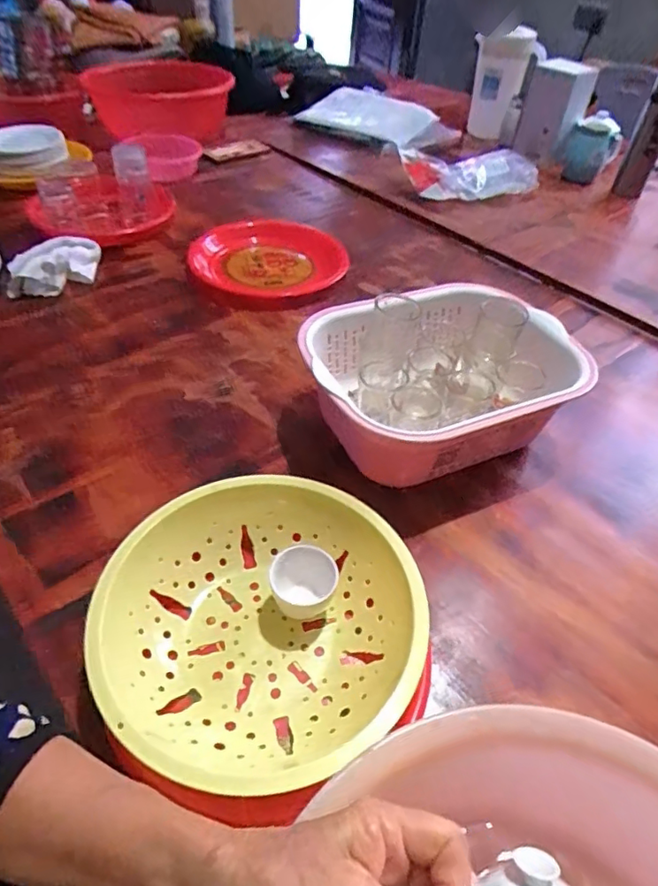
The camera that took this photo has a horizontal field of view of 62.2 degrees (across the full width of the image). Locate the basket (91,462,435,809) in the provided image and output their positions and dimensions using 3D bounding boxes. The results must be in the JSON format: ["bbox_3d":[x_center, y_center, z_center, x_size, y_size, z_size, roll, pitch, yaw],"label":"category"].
[{"bbox_3d":[-0.055,0.146,0.450,0.244,0.068,0.252,1,45,-1],"label":"basket"}]

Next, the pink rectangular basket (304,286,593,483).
[{"bbox_3d":[0.126,-0.074,0.632,0.301,0.126,0.238,-15,48,-19],"label":"pink rectangular basket"}]

